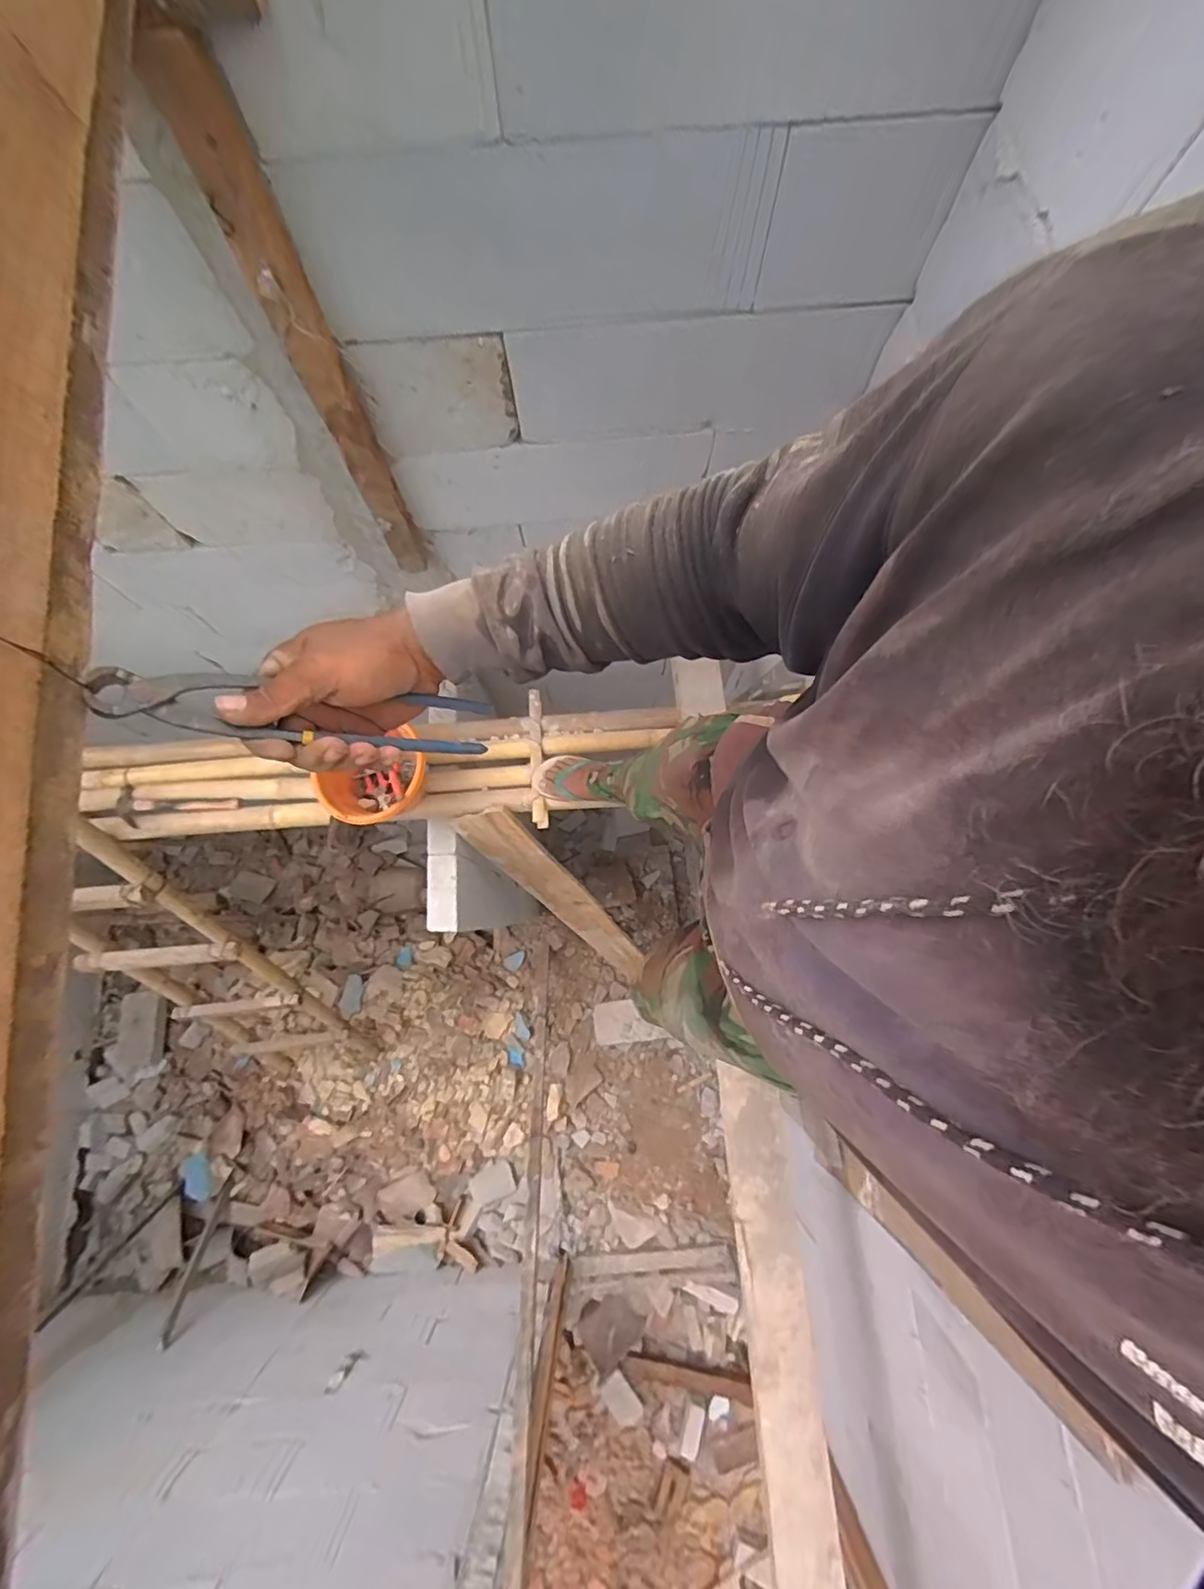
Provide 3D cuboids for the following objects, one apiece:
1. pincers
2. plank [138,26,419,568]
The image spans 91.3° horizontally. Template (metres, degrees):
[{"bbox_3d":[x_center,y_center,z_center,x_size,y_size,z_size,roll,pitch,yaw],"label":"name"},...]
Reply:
[{"bbox_3d":[-0.198,-0.058,0.405,0.240,0.014,0.045,4,75,-28],"label":"pincers"},{"bbox_3d":[-0.397,-0.591,0.895,0.087,0.764,0.065,-29,78,-6],"label":"plank"}]

